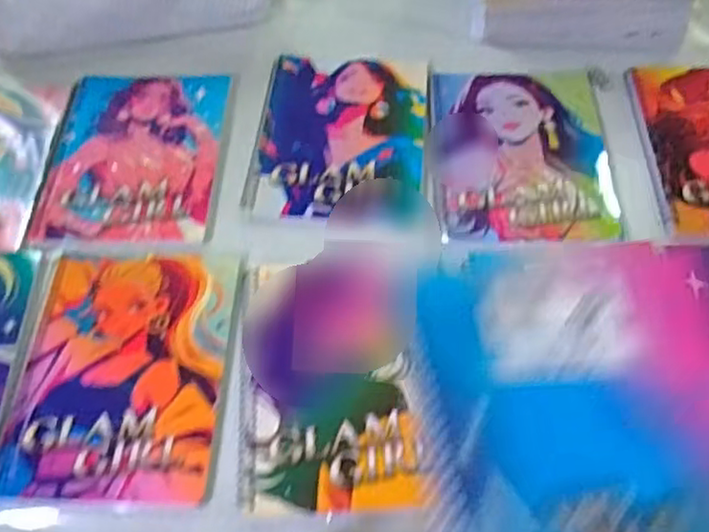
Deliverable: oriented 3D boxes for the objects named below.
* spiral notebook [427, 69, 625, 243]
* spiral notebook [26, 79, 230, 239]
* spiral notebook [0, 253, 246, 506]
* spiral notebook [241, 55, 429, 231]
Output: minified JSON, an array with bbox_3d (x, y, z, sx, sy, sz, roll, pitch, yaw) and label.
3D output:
[{"bbox_3d":[0.144,-0.103,0.611,0.151,0.006,0.200,0,57,3],"label":"spiral notebook"},{"bbox_3d":[-0.197,-0.103,0.626,0.153,0.006,0.198,0,57,3],"label":"spiral notebook"},{"bbox_3d":[-0.167,0.072,0.507,0.148,0.005,0.192,1,57,4],"label":"spiral notebook"},{"bbox_3d":[-0.011,-0.118,0.628,0.149,0.007,0.195,3,57,5],"label":"spiral notebook"}]

